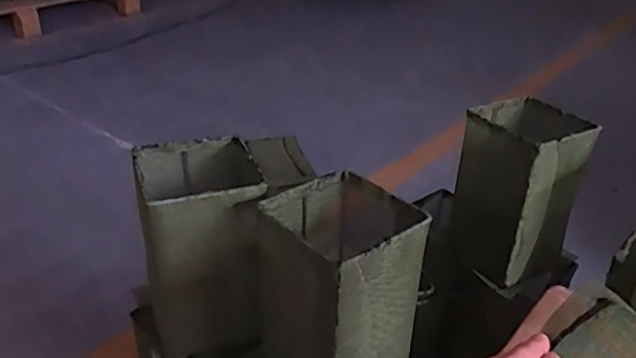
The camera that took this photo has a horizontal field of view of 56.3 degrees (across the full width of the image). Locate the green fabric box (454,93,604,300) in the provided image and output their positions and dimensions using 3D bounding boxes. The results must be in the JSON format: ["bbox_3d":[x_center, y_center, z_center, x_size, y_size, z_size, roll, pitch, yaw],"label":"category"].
[{"bbox_3d":[0.315,0.023,0.960,0.131,0.254,0.162,-12,34,-22],"label":"green fabric box"}]

